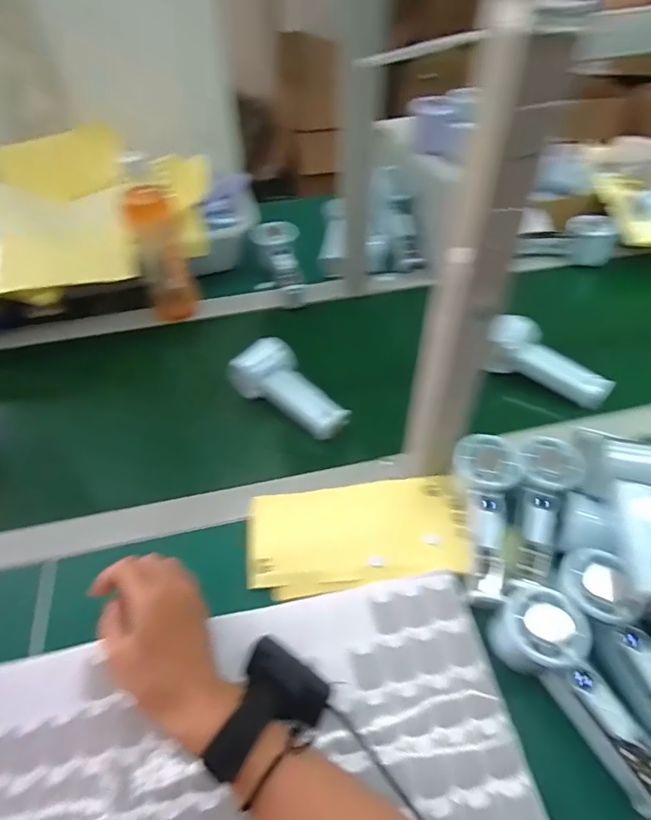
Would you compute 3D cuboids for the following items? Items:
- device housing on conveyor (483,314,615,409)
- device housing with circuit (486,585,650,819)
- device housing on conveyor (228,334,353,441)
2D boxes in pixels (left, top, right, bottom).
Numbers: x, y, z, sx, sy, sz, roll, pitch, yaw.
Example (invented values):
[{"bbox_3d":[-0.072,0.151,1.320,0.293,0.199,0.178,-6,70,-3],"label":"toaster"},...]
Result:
[{"bbox_3d":[0.280,-0.067,0.603,0.150,0.048,0.070,25,55,23],"label":"device housing on conveyor"},{"bbox_3d":[0.193,0.216,0.370,0.058,0.051,0.158,-26,65,-19],"label":"device housing with circuit"},{"bbox_3d":[-0.042,-0.023,0.576,0.077,0.055,0.143,-36,56,-25],"label":"device housing on conveyor"}]

